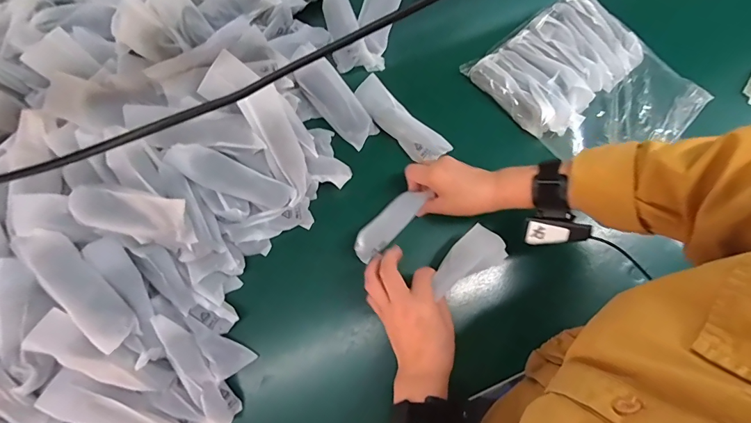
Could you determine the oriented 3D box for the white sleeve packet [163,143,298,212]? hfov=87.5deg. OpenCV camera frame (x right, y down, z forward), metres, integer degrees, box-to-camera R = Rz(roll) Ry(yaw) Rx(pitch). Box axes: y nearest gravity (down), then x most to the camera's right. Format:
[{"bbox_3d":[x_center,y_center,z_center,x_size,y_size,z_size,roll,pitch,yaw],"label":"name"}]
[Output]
[{"bbox_3d":[-0.176,-0.040,0.486,0.150,0.005,0.043,27,100,-25],"label":"white sleeve packet"}]

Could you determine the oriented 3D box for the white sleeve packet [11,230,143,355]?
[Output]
[{"bbox_3d":[-0.318,0.082,0.425,0.147,0.018,0.049,54,38,1],"label":"white sleeve packet"}]

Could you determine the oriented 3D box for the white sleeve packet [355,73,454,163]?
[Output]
[{"bbox_3d":[0.035,-0.125,0.552,0.148,0.013,0.048,43,113,1],"label":"white sleeve packet"}]

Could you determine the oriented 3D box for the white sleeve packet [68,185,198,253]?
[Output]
[{"bbox_3d":[-0.264,0.003,0.436,0.125,0.041,0.054,15,77,3],"label":"white sleeve packet"}]

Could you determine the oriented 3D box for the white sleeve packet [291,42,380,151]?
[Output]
[{"bbox_3d":[-0.060,-0.161,0.554,0.049,0.031,0.154,-43,105,-9],"label":"white sleeve packet"}]

